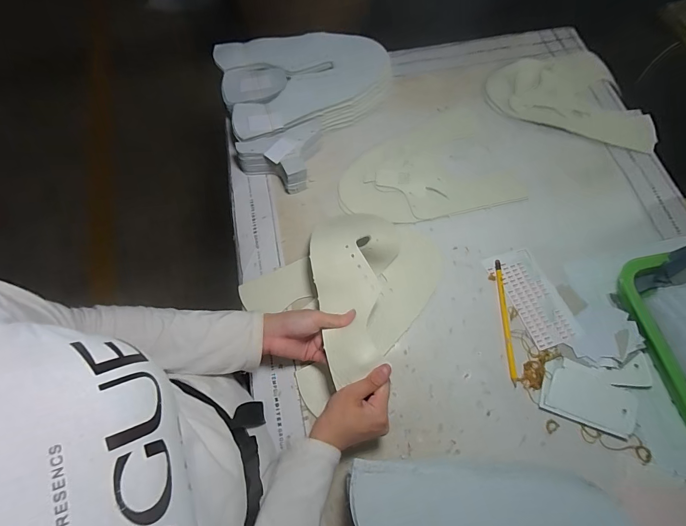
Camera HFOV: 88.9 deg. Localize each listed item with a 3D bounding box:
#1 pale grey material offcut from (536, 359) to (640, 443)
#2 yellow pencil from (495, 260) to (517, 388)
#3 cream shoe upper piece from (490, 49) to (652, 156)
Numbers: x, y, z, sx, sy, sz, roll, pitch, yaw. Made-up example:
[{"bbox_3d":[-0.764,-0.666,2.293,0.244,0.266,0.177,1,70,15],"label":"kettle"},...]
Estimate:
[{"bbox_3d":[0.320,0.174,0.454,0.115,0.016,0.071,21,70,8],"label":"pale grey material offcut"},{"bbox_3d":[0.232,0.079,0.498,0.010,0.004,0.177,2,68,1],"label":"yellow pencil"},{"bbox_3d":[0.423,-0.318,0.640,0.284,0.017,0.196,21,70,8],"label":"cream shoe upper piece"}]

